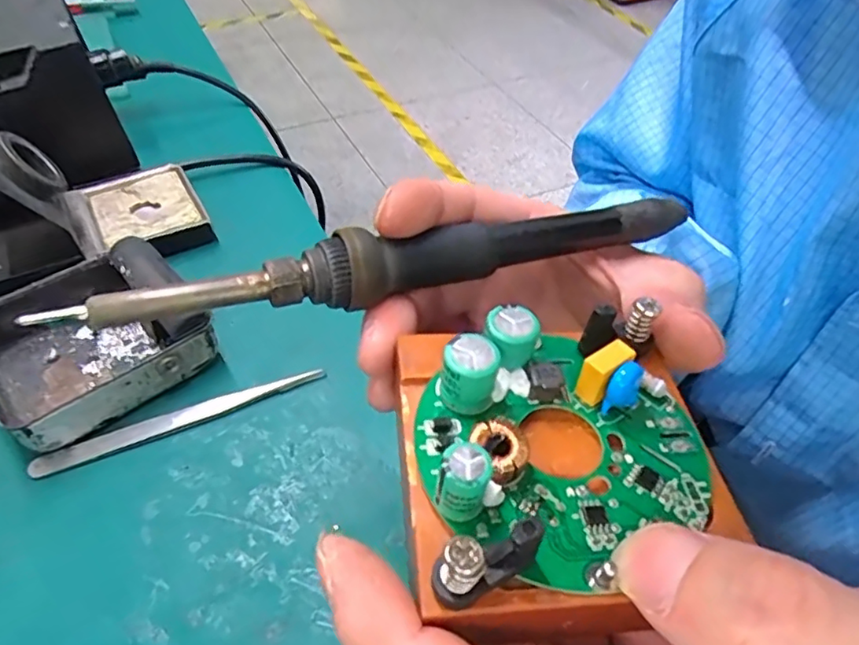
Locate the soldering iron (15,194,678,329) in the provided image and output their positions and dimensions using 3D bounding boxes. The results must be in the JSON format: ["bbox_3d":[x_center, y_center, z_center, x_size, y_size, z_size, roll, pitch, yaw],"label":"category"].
[{"bbox_3d":[-0.004,-0.018,0.168,0.185,0.014,0.014,-12,49,-21],"label":"soldering iron"}]

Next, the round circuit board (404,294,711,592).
[{"bbox_3d":[0.029,0.023,0.129,0.060,0.015,0.059,3,46,-3],"label":"round circuit board"}]

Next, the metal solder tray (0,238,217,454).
[{"bbox_3d":[-0.162,0.006,0.278,0.092,0.038,0.090,-35,58,-29],"label":"metal solder tray"}]

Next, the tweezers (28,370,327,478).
[{"bbox_3d":[-0.112,0.041,0.269,0.126,0.009,0.012,-19,52,-19],"label":"tweezers"}]

